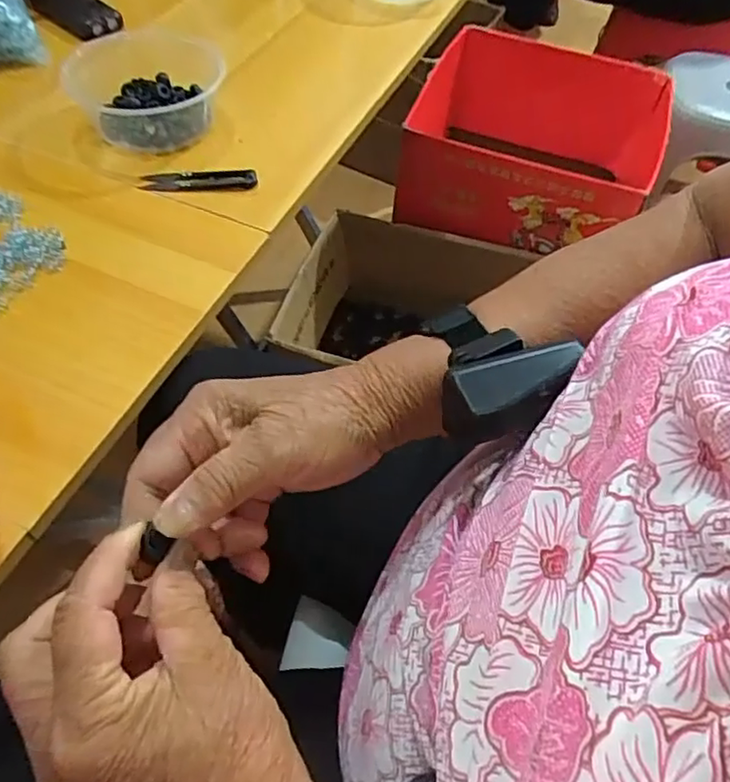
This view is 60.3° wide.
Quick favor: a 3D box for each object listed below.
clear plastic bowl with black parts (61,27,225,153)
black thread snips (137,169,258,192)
[{"bbox_3d":[-0.198,-0.279,0.586,0.138,0.066,0.120,-10,55,-10],"label":"clear plastic bowl with black parts"},{"bbox_3d":[-0.149,-0.188,0.563,0.102,0.008,0.025,-1,54,-4],"label":"black thread snips"}]

